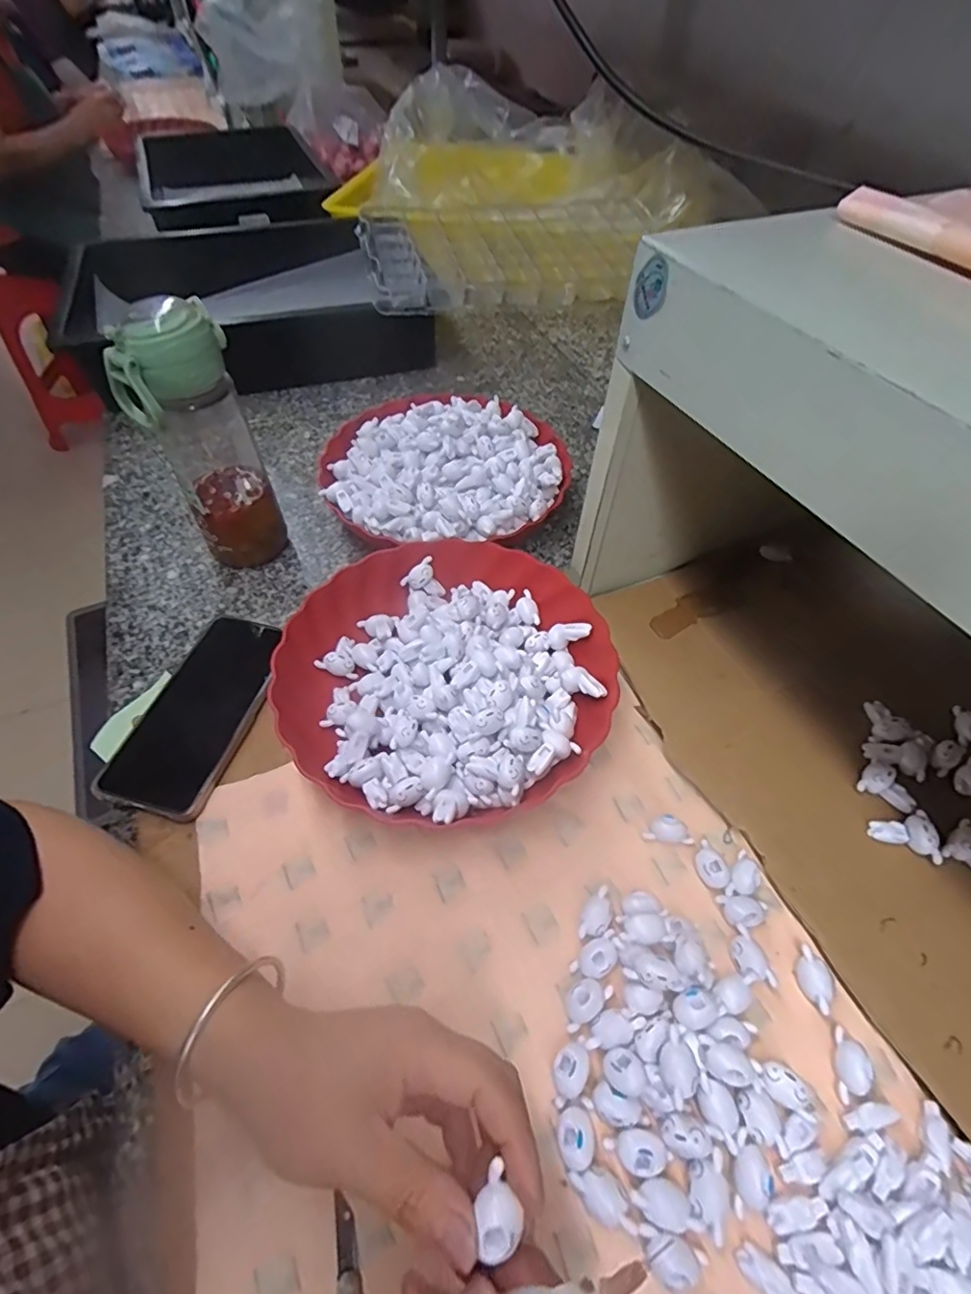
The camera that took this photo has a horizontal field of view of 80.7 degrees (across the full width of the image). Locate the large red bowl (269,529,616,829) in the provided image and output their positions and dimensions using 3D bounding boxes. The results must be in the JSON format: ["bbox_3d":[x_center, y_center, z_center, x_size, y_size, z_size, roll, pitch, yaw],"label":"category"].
[{"bbox_3d":[-0.025,0.017,0.439,0.234,0.050,0.238,0,53,0],"label":"large red bowl"}]

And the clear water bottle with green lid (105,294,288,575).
[{"bbox_3d":[-0.229,-0.160,0.472,0.077,0.220,0.073,-25,57,-17],"label":"clear water bottle with green lid"}]

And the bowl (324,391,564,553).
[{"bbox_3d":[-0.039,-0.175,0.578,0.236,0.070,0.219,0,53,0],"label":"bowl"}]

